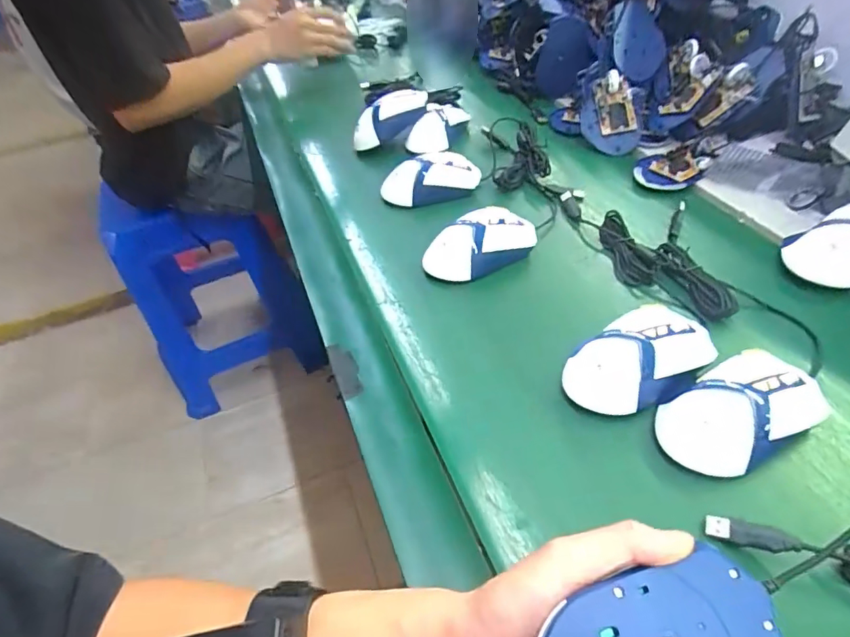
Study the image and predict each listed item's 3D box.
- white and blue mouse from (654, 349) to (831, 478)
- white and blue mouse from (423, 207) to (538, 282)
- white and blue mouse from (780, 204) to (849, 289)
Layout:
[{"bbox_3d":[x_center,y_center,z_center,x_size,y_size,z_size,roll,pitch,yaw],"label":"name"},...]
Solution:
[{"bbox_3d":[0.228,0.068,0.346,0.121,0.045,0.072,-23,56,-18],"label":"white and blue mouse"},{"bbox_3d":[0.059,-0.075,0.507,0.124,0.043,0.063,-27,57,-20],"label":"white and blue mouse"},{"bbox_3d":[0.392,-0.070,0.460,0.104,0.050,0.072,-26,57,-20],"label":"white and blue mouse"}]

